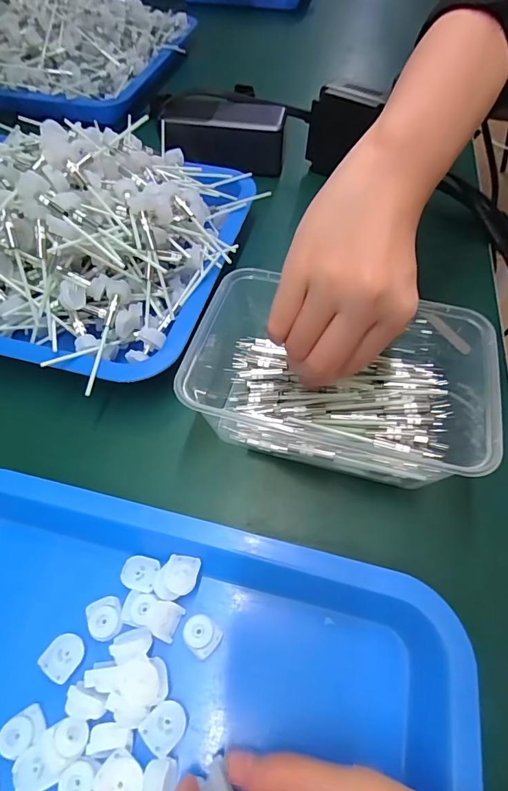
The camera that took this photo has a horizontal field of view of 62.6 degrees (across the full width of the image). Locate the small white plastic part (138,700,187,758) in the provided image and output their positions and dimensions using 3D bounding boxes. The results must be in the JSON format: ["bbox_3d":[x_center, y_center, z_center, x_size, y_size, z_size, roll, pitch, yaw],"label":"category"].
[{"bbox_3d":[-0.039,0.146,0.185,0.016,0.010,0.018,39,63,22],"label":"small white plastic part"}]

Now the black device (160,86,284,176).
[{"bbox_3d":[-0.031,-0.283,0.445,0.125,0.052,0.060,7,56,3],"label":"black device"}]

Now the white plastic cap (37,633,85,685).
[{"bbox_3d":[-0.091,0.123,0.198,0.017,0.004,0.018,27,60,16],"label":"white plastic cap"}]

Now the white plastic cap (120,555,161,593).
[{"bbox_3d":[-0.060,0.093,0.219,0.018,0.004,0.017,1,56,-1],"label":"white plastic cap"}]

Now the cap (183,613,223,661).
[{"bbox_3d":[-0.026,0.119,0.207,0.019,0.007,0.015,35,62,20],"label":"cap"}]

